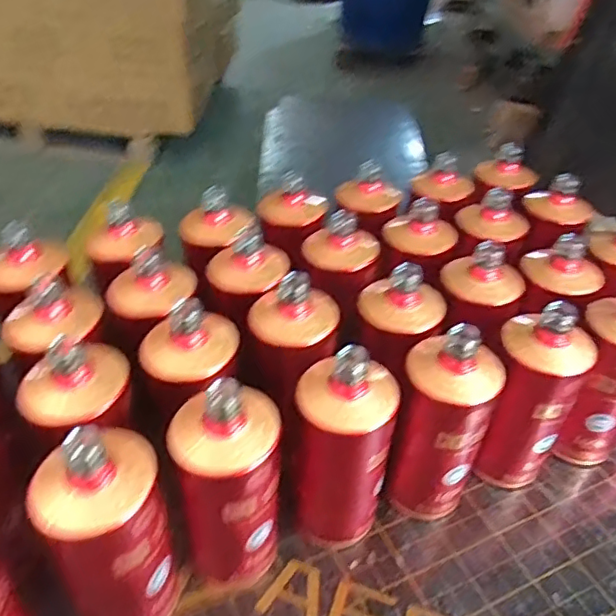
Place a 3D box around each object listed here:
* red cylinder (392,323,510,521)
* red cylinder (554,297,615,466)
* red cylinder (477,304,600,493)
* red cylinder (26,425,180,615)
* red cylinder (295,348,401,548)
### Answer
[{"bbox_3d":[0.121,0.108,0.525,0.079,0.194,0.079,16,43,16],"label":"red cylinder"},{"bbox_3d":[0.307,0.076,0.592,0.079,0.203,0.074,28,48,27],"label":"red cylinder"},{"bbox_3d":[0.214,0.092,0.561,0.079,0.202,0.070,24,46,24],"label":"red cylinder"},{"bbox_3d":[-0.142,0.172,0.425,0.080,0.194,0.072,-21,46,-23],"label":"red cylinder"},{"bbox_3d":[0.030,0.125,0.505,0.088,0.206,0.080,6,42,6],"label":"red cylinder"}]

